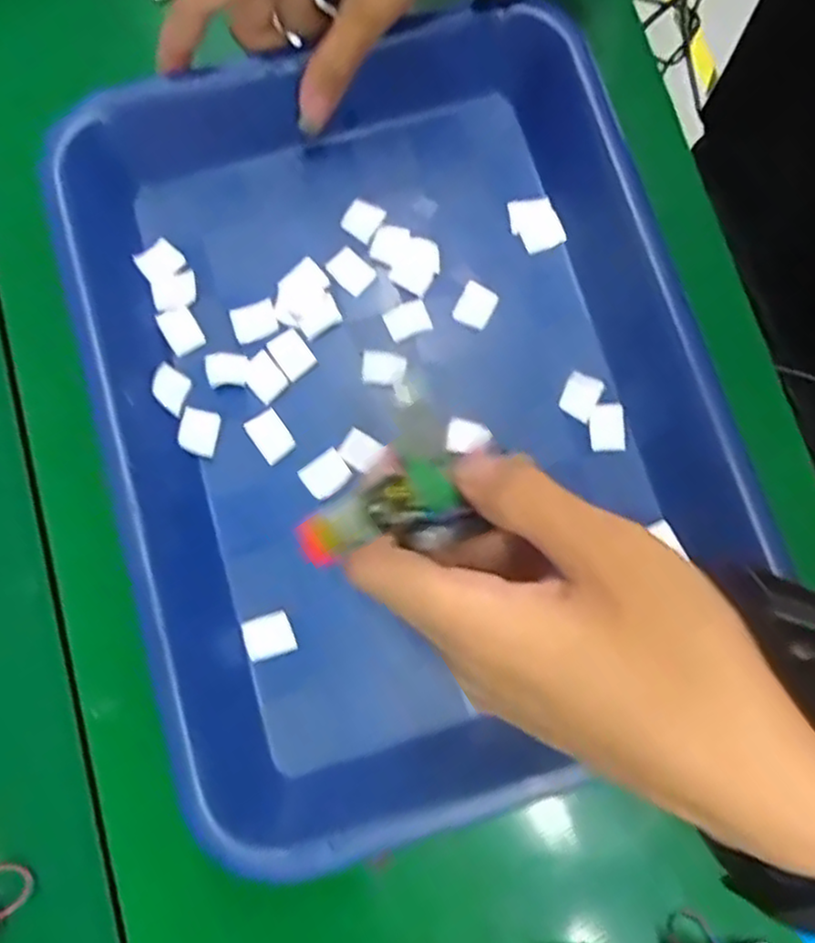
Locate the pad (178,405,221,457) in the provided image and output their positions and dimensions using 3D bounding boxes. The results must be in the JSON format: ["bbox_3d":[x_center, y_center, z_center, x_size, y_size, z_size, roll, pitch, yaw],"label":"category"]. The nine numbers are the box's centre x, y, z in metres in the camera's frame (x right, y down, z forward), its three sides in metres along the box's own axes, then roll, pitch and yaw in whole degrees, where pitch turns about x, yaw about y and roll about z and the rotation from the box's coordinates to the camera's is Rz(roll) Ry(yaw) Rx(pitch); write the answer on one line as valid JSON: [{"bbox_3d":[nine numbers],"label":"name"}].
[{"bbox_3d":[-0.093,-0.018,0.316,0.016,0.006,0.020,11,79,1],"label":"pad"}]

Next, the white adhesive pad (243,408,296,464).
[{"bbox_3d":[-0.062,-0.017,0.317,0.015,0.004,0.022,-35,82,-7],"label":"white adhesive pad"}]

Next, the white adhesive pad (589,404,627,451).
[{"bbox_3d":[0.092,-0.020,0.323,0.015,0.004,0.021,-2,79,-1],"label":"white adhesive pad"}]

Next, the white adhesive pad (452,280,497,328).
[{"bbox_3d":[0.032,-0.078,0.328,0.016,0.004,0.021,26,80,4],"label":"white adhesive pad"}]

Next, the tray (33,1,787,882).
[{"bbox_3d":[0.003,-0.031,0.314,0.270,0.047,0.326,-17,80,-4],"label":"tray"}]

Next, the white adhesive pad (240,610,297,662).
[{"bbox_3d":[-0.060,0.071,0.304,0.021,0.004,0.017,-19,80,-4],"label":"white adhesive pad"}]

